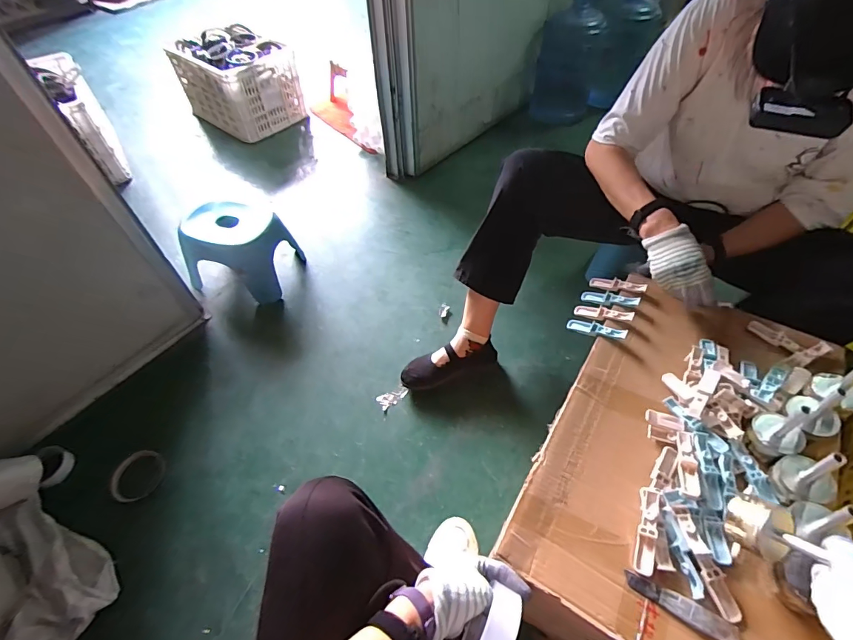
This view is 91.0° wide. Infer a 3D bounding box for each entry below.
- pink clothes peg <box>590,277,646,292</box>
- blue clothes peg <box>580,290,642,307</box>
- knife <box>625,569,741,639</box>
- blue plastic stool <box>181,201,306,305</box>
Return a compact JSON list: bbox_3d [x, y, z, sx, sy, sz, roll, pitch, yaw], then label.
[{"bbox_3d":[0.356,-0.066,0.785,0.097,0.011,0.025,13,51,38],"label":"pink clothes peg"},{"bbox_3d":[0.333,-0.038,0.760,0.096,0.008,0.028,10,53,29],"label":"blue clothes peg"},{"bbox_3d":[0.294,0.333,0.486,0.119,0.006,0.024,24,57,19],"label":"knife"},{"bbox_3d":[-0.491,-0.191,1.104,0.214,0.185,0.216,10,54,10],"label":"blue plastic stool"}]

